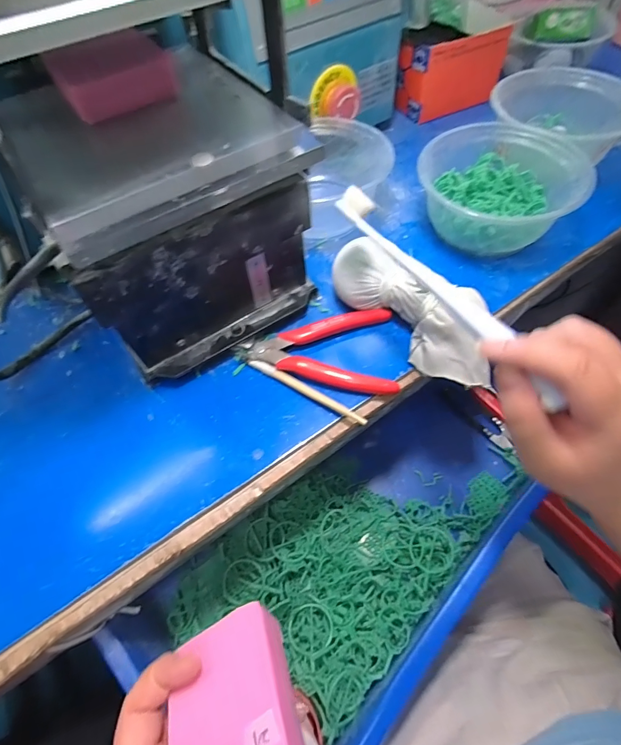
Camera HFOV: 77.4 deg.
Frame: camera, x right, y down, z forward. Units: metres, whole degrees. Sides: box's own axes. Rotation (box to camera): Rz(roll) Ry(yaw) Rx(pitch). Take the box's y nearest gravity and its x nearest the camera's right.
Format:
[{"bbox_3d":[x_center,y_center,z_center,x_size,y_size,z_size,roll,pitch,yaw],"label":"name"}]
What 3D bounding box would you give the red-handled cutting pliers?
[{"bbox_3d":[0.005,-0.019,0.306,0.118,0.011,0.073,2,61,4],"label":"red-handled cutting pliers"}]

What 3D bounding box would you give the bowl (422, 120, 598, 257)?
[{"bbox_3d":[0.165,-0.163,0.350,0.130,0.062,0.116,17,63,12],"label":"bowl"}]

